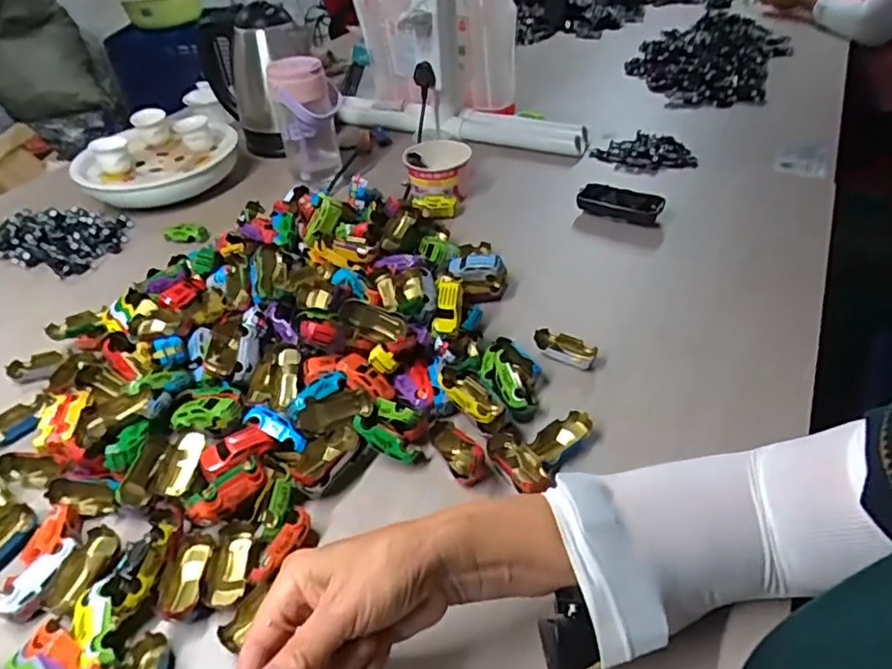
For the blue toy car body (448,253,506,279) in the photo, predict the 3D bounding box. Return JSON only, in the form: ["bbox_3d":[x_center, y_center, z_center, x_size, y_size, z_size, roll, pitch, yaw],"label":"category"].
[{"bbox_3d":[0.032,-0.077,0.687,0.066,0.026,0.019,2,38,30],"label":"blue toy car body"}]

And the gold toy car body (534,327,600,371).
[{"bbox_3d":[0.118,0.015,0.607,0.062,0.020,0.026,16,45,26],"label":"gold toy car body"}]

